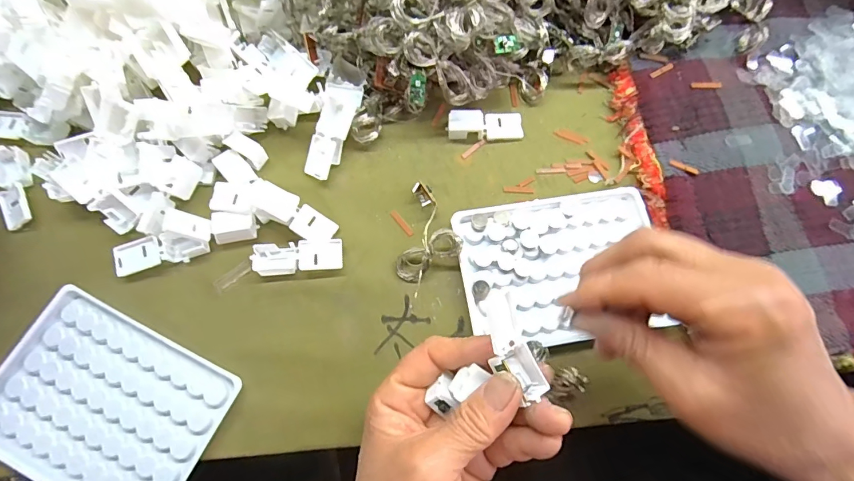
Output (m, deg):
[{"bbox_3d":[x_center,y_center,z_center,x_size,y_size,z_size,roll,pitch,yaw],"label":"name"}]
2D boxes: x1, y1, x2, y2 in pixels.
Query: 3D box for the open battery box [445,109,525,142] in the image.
[{"bbox_3d":[0.043,-0.083,0.311,0.055,0.010,0.021,-2,73,-3],"label":"open battery box"}]

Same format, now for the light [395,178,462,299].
[{"bbox_3d":[0.003,-0.002,0.281,0.038,0.018,0.073,11,73,1],"label":"light"}]

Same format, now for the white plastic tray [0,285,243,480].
[{"bbox_3d":[-0.185,0.094,0.250,0.128,0.017,0.091,26,74,6],"label":"white plastic tray"}]

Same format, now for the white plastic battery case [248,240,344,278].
[{"bbox_3d":[-0.082,0.011,0.275,0.055,0.009,0.020,-5,73,-4],"label":"white plastic battery case"}]

